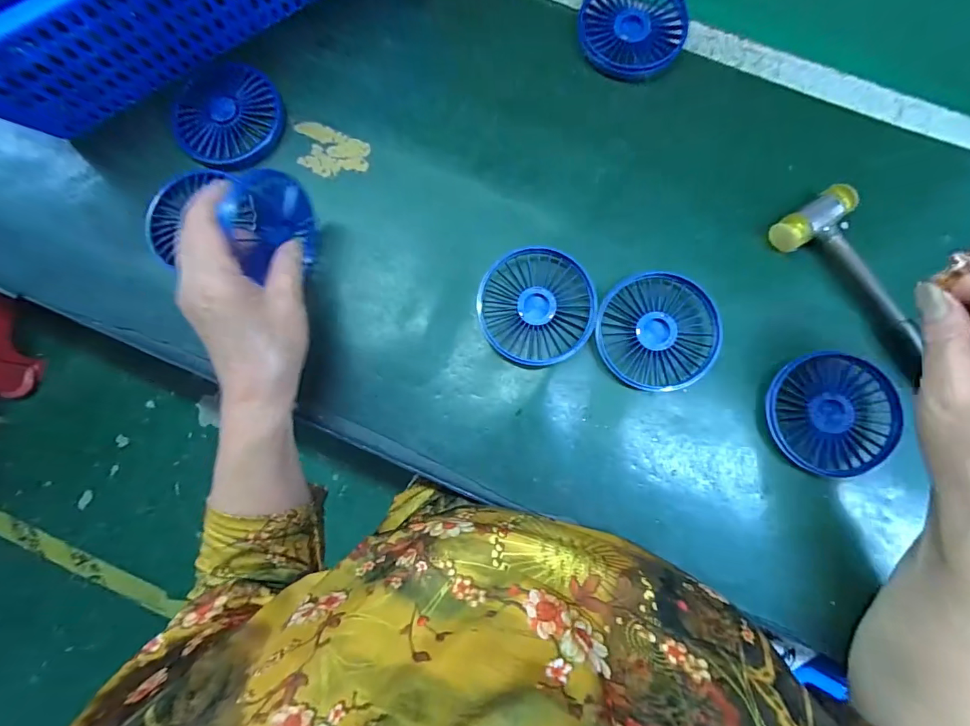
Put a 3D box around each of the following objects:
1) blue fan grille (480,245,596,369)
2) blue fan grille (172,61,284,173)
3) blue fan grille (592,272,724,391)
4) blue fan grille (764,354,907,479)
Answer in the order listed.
[{"bbox_3d":[0.040,-0.044,0.333,0.084,0.014,0.086,0,83,2],"label":"blue fan grille"},{"bbox_3d":[-0.213,-0.207,0.367,0.081,0.018,0.088,0,83,2],"label":"blue fan grille"},{"bbox_3d":[0.129,-0.023,0.326,0.086,0.017,0.083,0,83,2],"label":"blue fan grille"},{"bbox_3d":[0.252,0.038,0.317,0.092,0.021,0.082,33,86,5],"label":"blue fan grille"}]

